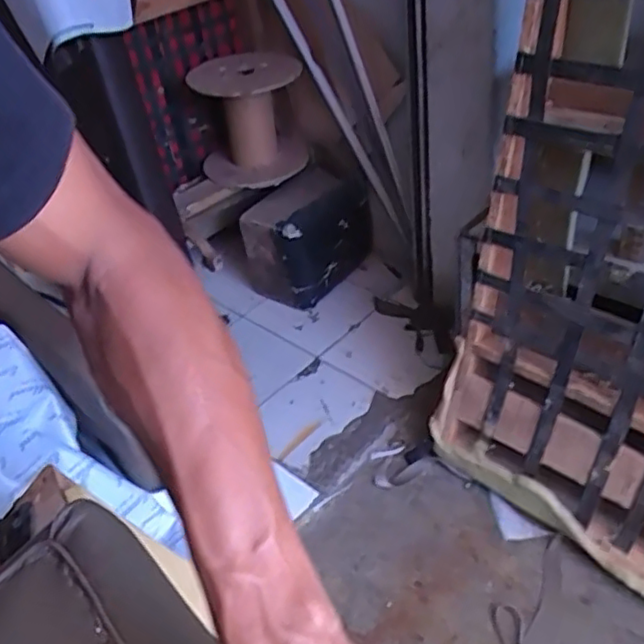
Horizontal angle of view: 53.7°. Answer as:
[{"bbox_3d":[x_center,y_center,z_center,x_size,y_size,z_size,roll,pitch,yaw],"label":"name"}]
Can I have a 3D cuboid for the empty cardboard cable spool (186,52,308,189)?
[{"bbox_3d":[-0.178,-0.506,1.605,0.266,0.290,0.257,-7,39,5],"label":"empty cardboard cable spool"}]

